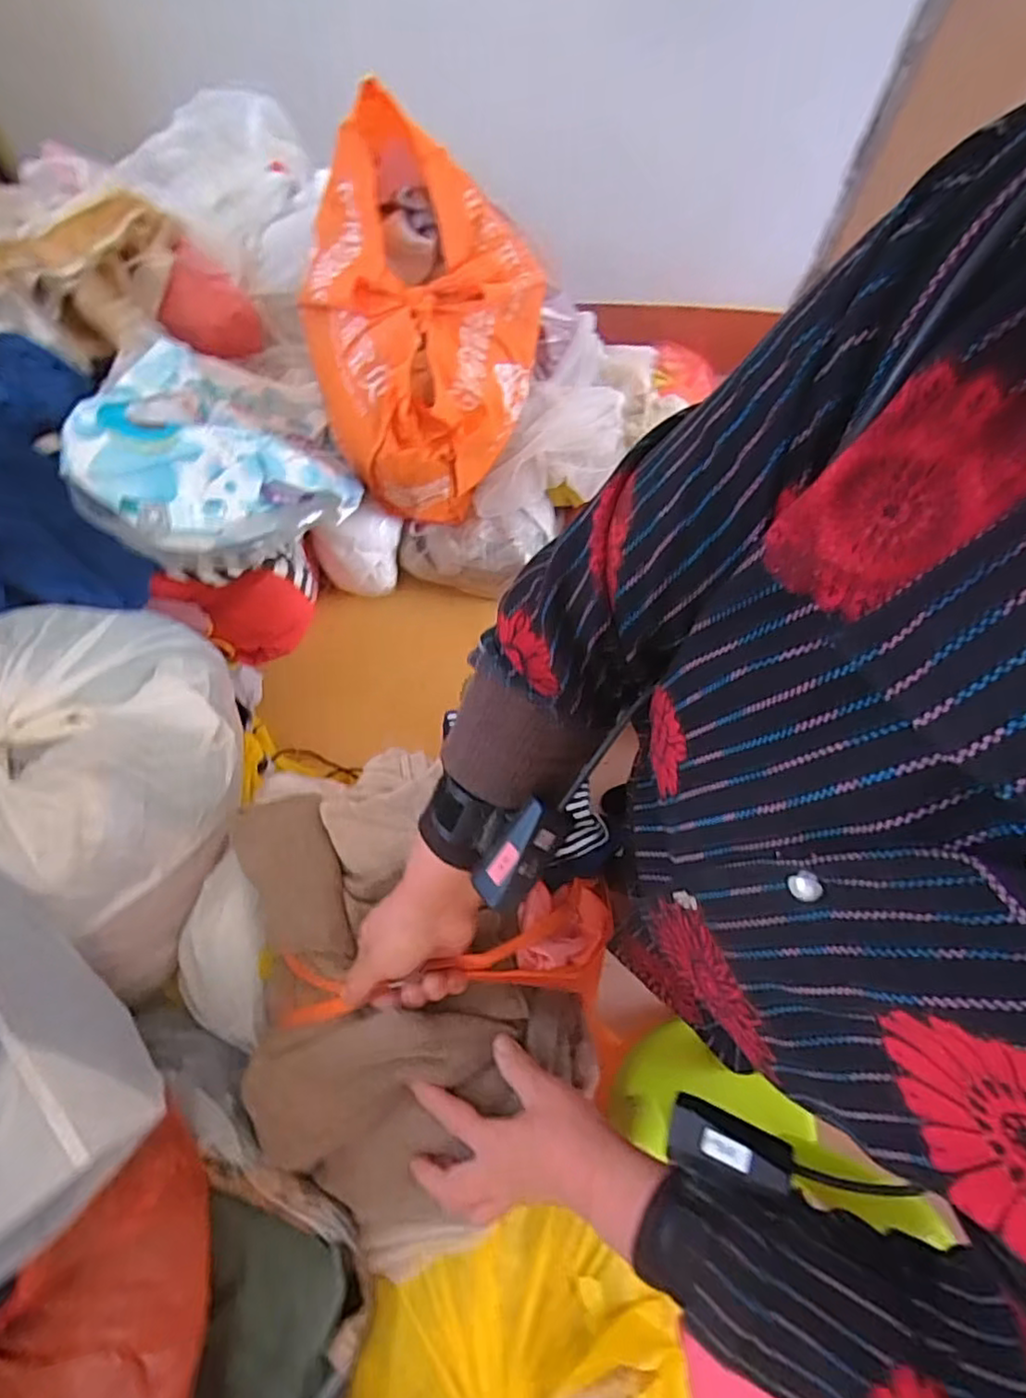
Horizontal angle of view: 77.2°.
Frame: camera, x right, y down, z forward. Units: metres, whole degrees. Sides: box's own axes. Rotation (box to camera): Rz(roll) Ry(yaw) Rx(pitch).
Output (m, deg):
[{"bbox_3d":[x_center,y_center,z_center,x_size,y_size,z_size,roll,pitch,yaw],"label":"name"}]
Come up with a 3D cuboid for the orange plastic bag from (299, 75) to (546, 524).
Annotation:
[{"bbox_3d":[-0.090,-0.385,0.710,0.255,0.289,0.259,-15,72,-6],"label":"orange plastic bag"}]

